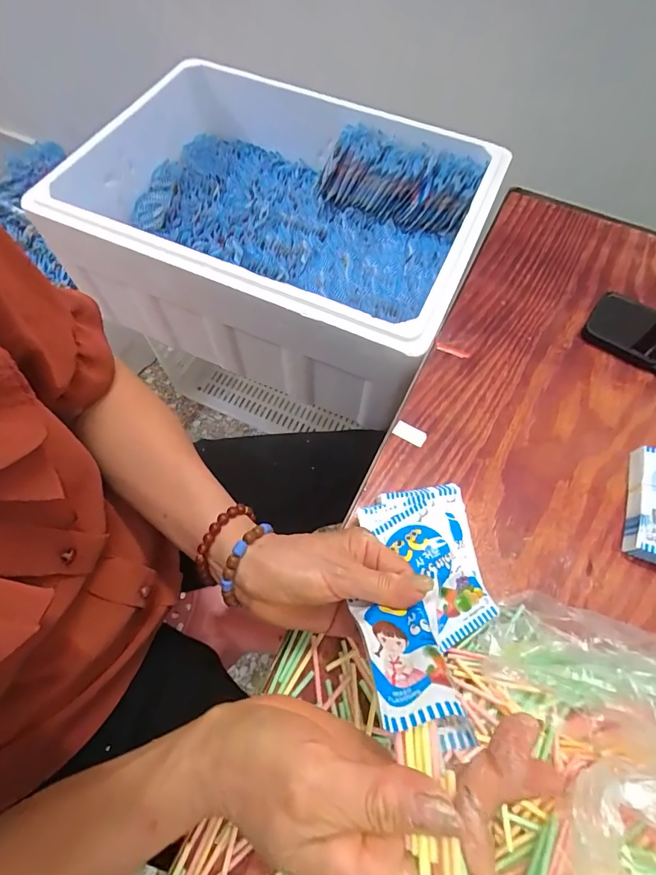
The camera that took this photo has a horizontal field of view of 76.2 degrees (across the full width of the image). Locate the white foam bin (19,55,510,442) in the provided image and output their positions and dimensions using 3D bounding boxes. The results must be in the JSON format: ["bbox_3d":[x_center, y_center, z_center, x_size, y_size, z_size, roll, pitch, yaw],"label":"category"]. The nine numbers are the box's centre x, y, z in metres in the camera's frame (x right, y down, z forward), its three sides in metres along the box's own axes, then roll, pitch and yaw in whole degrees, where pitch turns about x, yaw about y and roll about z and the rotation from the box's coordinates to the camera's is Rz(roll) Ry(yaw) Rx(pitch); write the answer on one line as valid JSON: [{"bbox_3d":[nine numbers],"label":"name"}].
[{"bbox_3d":[-0.085,-0.323,0.668,0.587,0.206,0.405,26,65,10],"label":"white foam bin"}]

